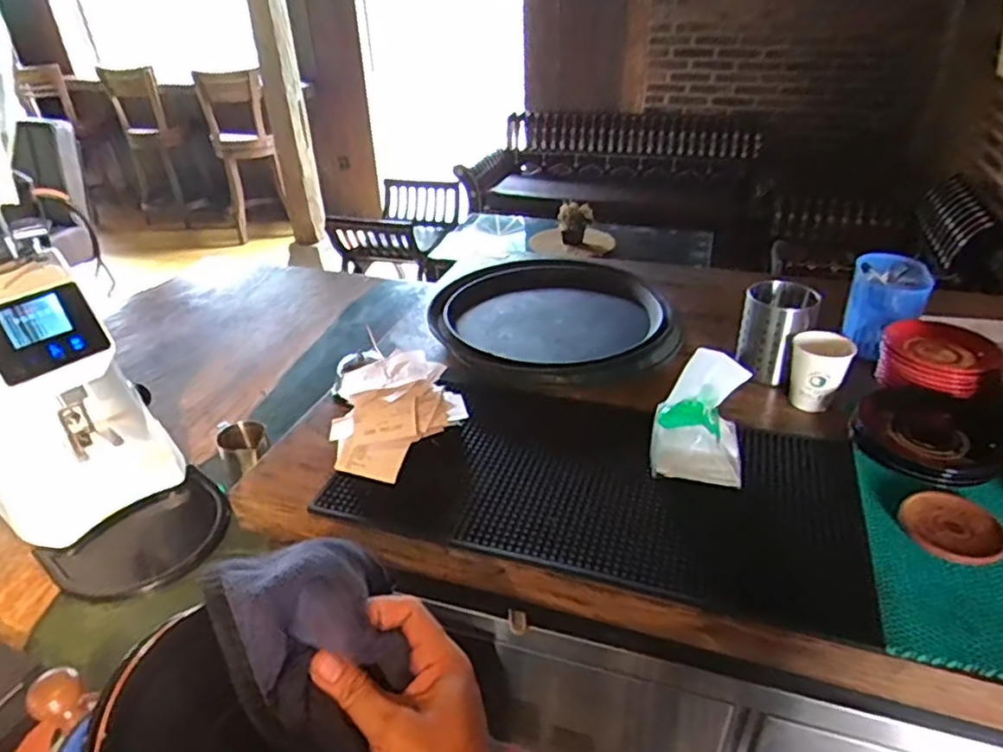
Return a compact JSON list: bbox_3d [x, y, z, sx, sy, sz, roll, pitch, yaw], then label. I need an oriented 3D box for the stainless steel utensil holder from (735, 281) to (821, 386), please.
[{"bbox_3d":[0.391,-0.059,0.933,0.095,0.129,0.089,13,36,21],"label":"stainless steel utensil holder"}]

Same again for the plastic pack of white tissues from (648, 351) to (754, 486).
[{"bbox_3d":[0.235,0.045,0.763,0.108,0.129,0.089,5,34,11],"label":"plastic pack of white tissues"}]

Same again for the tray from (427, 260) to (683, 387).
[{"bbox_3d":[0.092,-0.104,1.070,0.387,0.058,0.336,8,34,14],"label":"tray"}]

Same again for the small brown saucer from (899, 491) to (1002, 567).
[{"bbox_3d":[0.487,0.163,0.702,0.093,0.025,0.095,-1,33,1],"label":"small brown saucer"}]

